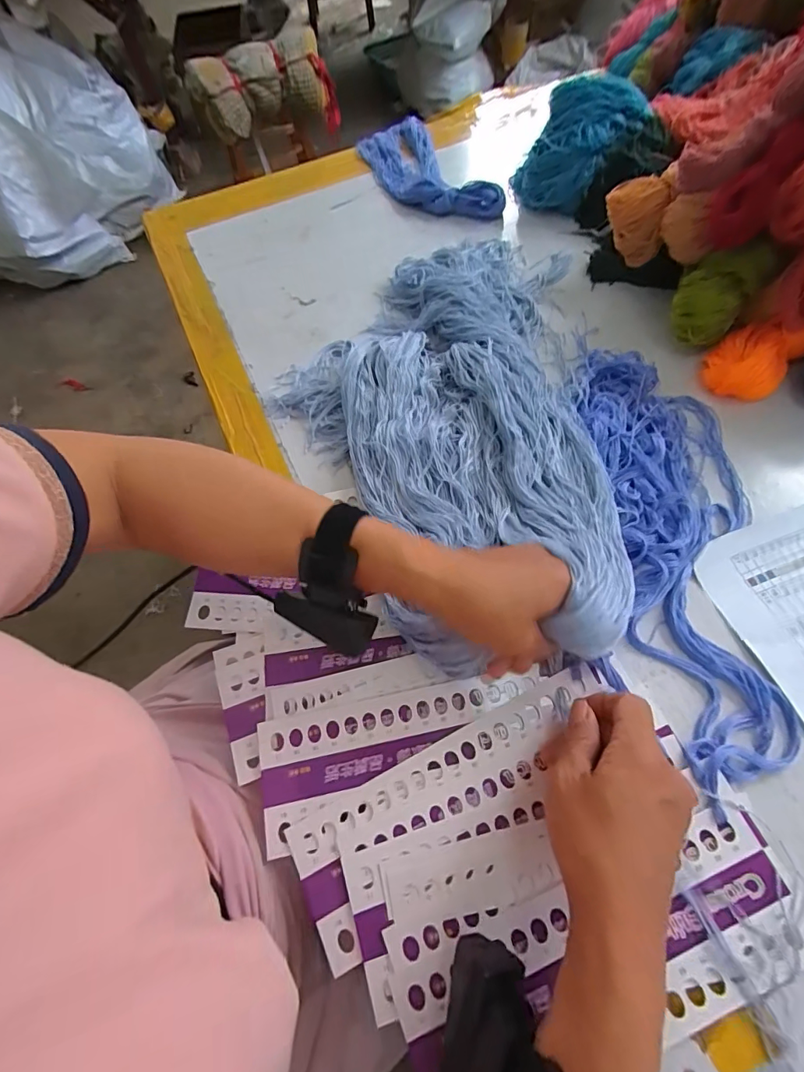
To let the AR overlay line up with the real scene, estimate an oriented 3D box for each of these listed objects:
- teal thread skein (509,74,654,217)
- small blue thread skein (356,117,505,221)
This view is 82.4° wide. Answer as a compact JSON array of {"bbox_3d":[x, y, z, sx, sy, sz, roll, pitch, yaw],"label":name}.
[{"bbox_3d":[0.224,-0.487,0.581,0.145,0.107,0.103,-1,63,3],"label":"teal thread skein"},{"bbox_3d":[0.024,-0.522,0.654,0.117,0.030,0.286,-22,64,-7],"label":"small blue thread skein"}]

